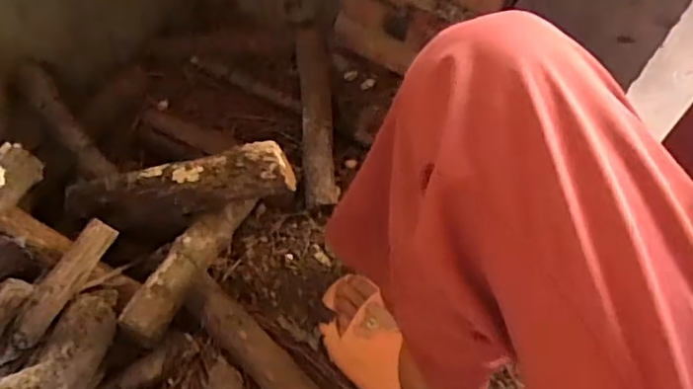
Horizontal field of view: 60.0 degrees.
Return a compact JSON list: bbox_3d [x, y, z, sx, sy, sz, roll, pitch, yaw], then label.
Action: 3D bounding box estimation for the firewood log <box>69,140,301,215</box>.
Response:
[{"bbox_3d":[-0.201,-0.008,0.712,0.294,0.051,0.063,-9,58,16],"label":"firewood log"}]

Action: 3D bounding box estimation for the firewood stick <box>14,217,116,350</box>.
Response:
[{"bbox_3d":[-0.297,0.091,0.629,0.030,0.026,0.143,24,61,10],"label":"firewood stick"}]

